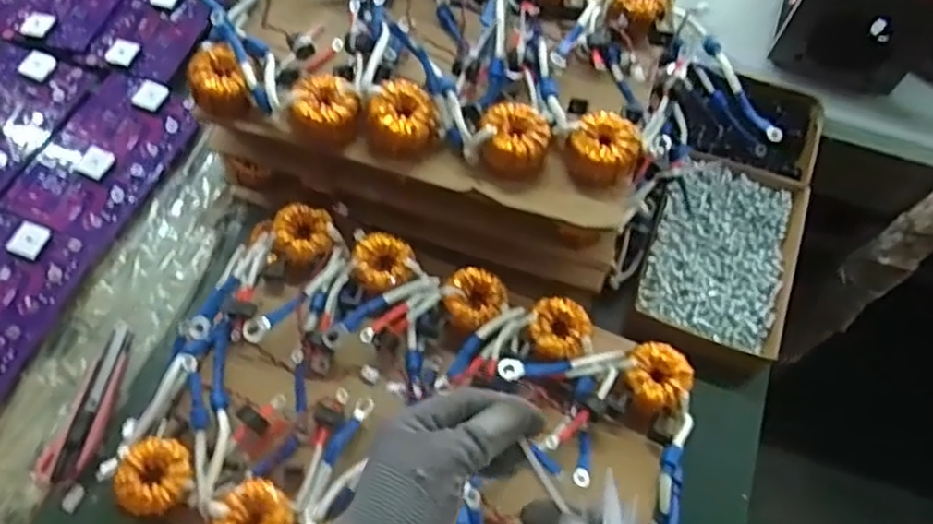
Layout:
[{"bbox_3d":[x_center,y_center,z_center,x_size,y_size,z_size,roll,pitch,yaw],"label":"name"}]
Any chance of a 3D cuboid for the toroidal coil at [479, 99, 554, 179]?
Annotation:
[{"bbox_3d":[0.042,-0.104,0.602,0.057,0.040,0.060,1,63,-2],"label":"toroidal coil"}]

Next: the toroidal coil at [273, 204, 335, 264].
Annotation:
[{"bbox_3d":[-0.151,-0.028,0.647,0.050,0.019,0.052,1,63,-2],"label":"toroidal coil"}]

